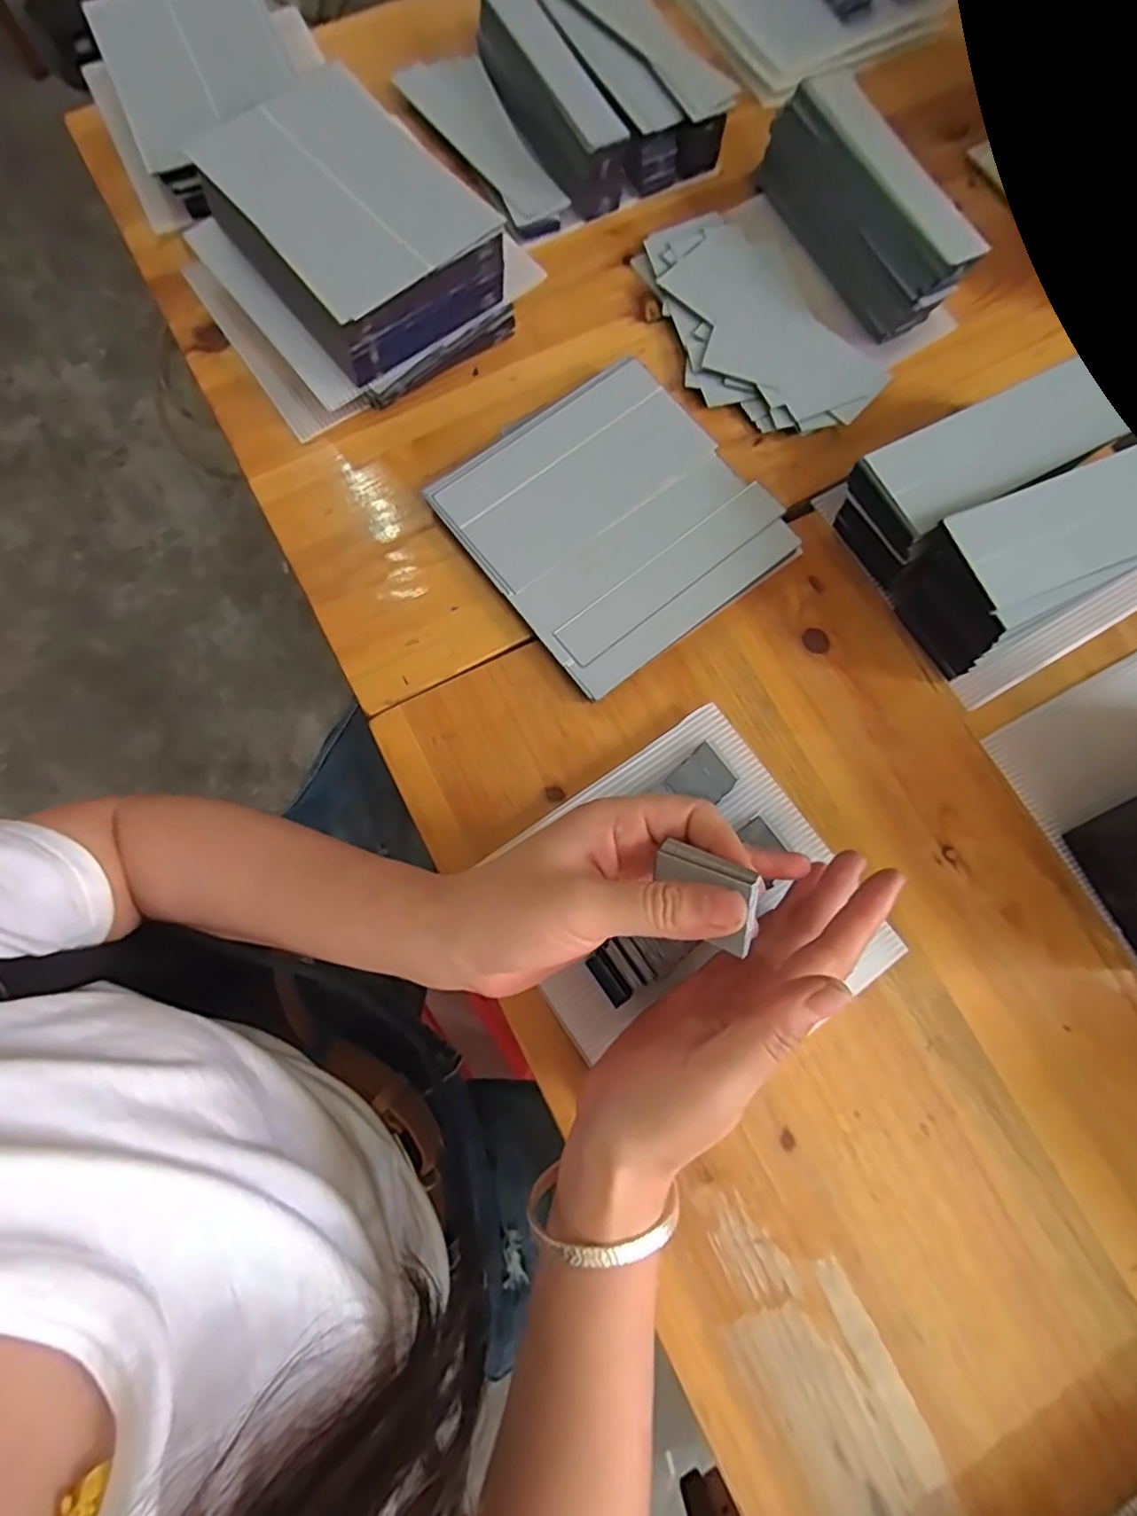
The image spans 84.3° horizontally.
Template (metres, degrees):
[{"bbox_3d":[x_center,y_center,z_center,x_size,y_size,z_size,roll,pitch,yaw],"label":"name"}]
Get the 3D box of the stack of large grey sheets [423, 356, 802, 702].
[{"bbox_3d":[0.026,-0.139,0.369,0.156,0.016,0.160,-38,81,-9],"label":"stack of large grey sheets"}]

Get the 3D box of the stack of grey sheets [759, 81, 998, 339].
[{"bbox_3d":[0.183,-0.342,0.389,0.035,0.070,0.157,-27,80,-7],"label":"stack of grey sheets"}]

